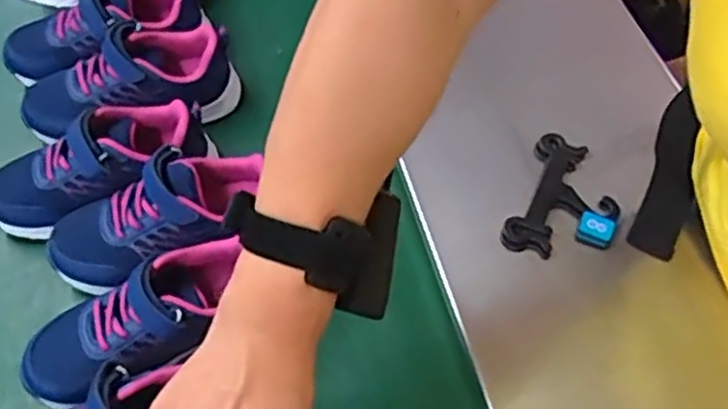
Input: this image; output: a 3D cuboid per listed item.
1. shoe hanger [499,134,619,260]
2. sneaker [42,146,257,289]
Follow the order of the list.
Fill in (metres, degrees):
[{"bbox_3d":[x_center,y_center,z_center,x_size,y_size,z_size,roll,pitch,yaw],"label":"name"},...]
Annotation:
[{"bbox_3d":[0.150,-0.002,0.539,0.072,0.011,0.101,20,58,14],"label":"shoe hanger"},{"bbox_3d":[-0.146,0.010,0.523,0.156,0.067,0.072,-29,59,-2],"label":"sneaker"}]

